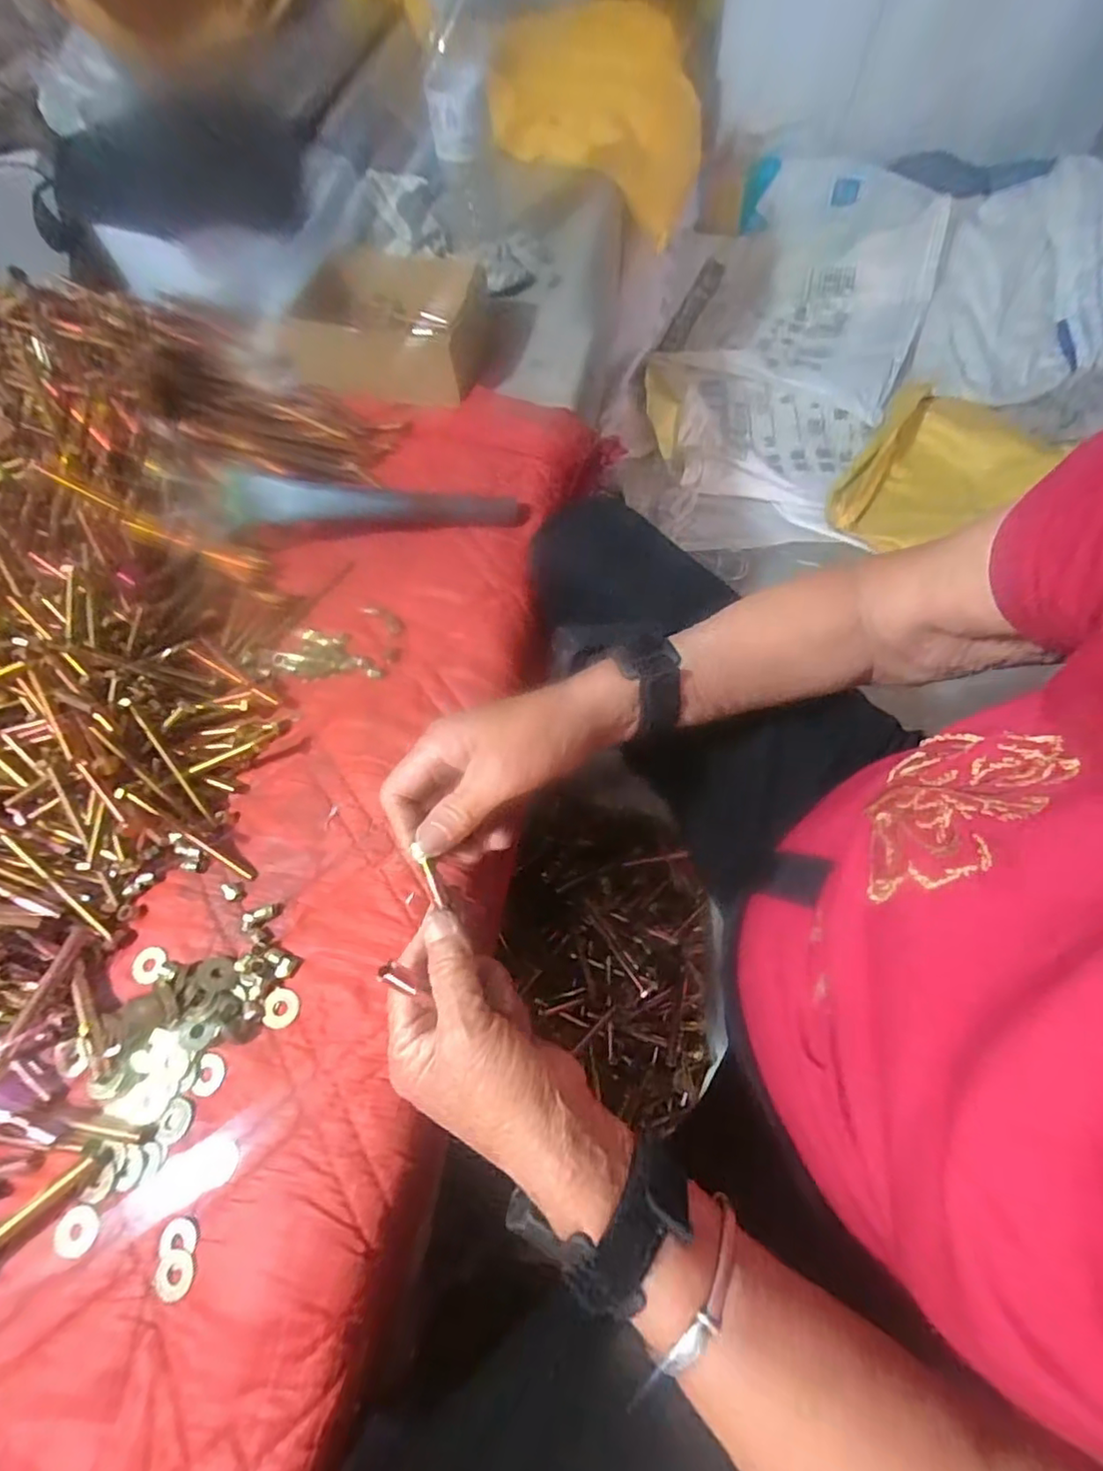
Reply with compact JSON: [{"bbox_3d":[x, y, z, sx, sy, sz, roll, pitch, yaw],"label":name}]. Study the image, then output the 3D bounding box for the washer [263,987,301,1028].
[{"bbox_3d":[-0.166,0.167,0.361,0.021,0.004,0.022,-2,64,3],"label":"washer"}]

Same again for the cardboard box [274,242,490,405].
[{"bbox_3d":[-0.168,-0.437,0.626,0.174,0.054,0.154,4,64,6],"label":"cardboard box"}]

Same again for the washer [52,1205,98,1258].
[{"bbox_3d":[-0.257,0.268,0.318,0.022,0.004,0.023,-2,64,3],"label":"washer"}]

